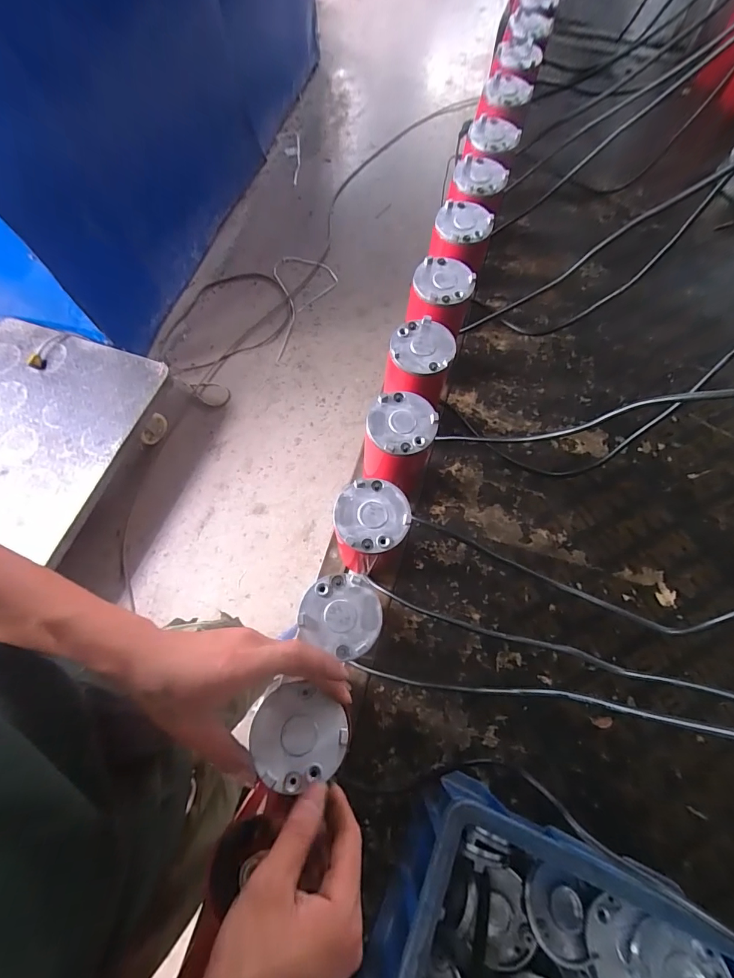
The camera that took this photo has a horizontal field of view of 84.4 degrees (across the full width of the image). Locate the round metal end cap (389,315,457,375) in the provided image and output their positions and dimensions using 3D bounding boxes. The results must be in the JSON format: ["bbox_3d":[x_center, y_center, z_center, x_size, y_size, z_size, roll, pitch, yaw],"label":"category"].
[{"bbox_3d":[0.065,-0.166,0.471,0.071,0.013,0.067,0,69,1],"label":"round metal end cap"}]

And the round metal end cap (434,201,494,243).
[{"bbox_3d":[0.132,-0.358,0.541,0.064,0.013,0.074,31,73,12],"label":"round metal end cap"}]

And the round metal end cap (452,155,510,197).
[{"bbox_3d":[0.161,-0.445,0.572,0.073,0.022,0.071,0,69,1],"label":"round metal end cap"}]

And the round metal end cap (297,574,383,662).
[{"bbox_3d":[-0.022,0.113,0.368,0.072,0.005,0.068,0,69,1],"label":"round metal end cap"}]

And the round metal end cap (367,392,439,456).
[{"bbox_3d":[0.038,-0.071,0.436,0.075,0.008,0.070,0,69,1],"label":"round metal end cap"}]

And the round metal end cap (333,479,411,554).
[{"bbox_3d":[0.005,0.026,0.399,0.073,0.010,0.071,0,69,1],"label":"round metal end cap"}]

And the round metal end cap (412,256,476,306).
[{"bbox_3d":[0.097,-0.260,0.505,0.073,0.011,0.069,0,69,1],"label":"round metal end cap"}]

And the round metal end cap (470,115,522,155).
[{"bbox_3d":[0.186,-0.535,0.612,0.068,0.021,0.075,41,74,13],"label":"round metal end cap"}]

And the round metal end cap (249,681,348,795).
[{"bbox_3d":[-0.055,0.198,0.322,0.074,0.020,0.067,24,56,14],"label":"round metal end cap"}]

